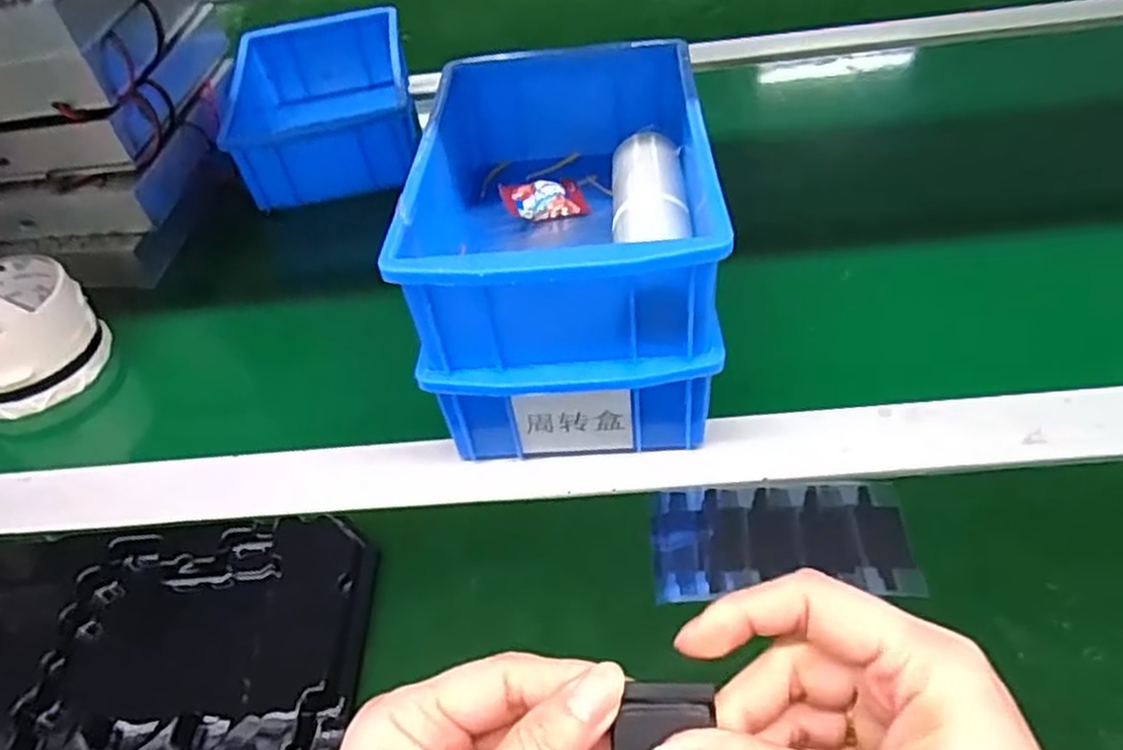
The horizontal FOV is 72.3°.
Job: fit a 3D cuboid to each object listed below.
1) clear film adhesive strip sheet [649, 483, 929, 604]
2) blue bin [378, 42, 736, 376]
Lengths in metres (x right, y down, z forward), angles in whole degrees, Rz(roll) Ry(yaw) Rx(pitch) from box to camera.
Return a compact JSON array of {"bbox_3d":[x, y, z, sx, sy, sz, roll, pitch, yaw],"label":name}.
[{"bbox_3d":[0.096,0.071,0.336,0.109,0.004,0.057,-3,44,5],"label":"clear film adhesive strip sheet"},{"bbox_3d":[-0.001,-0.090,0.380,0.128,0.066,0.205,-5,45,5],"label":"blue bin"}]

